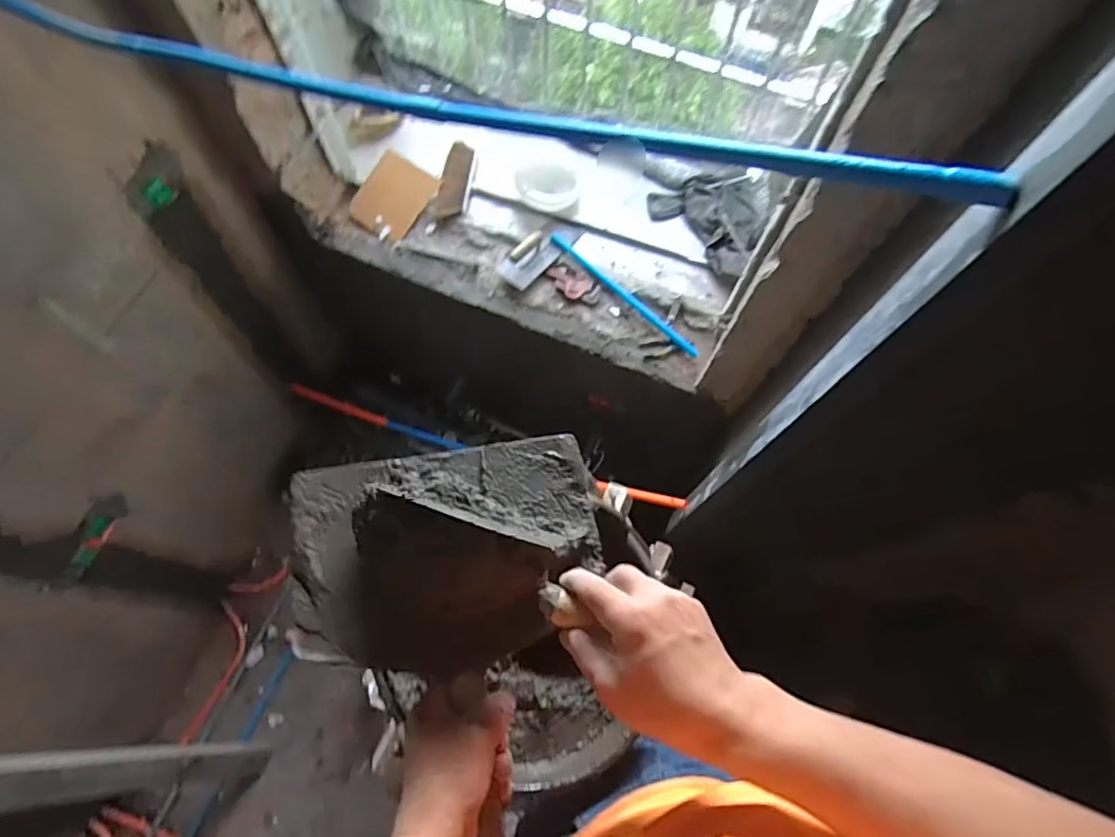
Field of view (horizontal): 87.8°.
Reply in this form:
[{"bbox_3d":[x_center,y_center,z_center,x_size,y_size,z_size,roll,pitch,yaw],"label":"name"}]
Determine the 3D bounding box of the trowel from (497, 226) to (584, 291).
[{"bbox_3d":[-0.039,-0.487,1.656,0.276,0.105,0.085,-40,72,-12],"label":"trowel"}]

